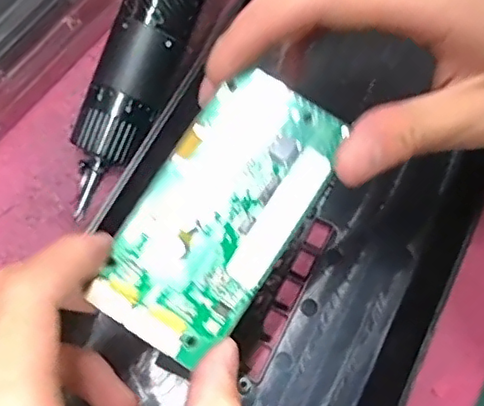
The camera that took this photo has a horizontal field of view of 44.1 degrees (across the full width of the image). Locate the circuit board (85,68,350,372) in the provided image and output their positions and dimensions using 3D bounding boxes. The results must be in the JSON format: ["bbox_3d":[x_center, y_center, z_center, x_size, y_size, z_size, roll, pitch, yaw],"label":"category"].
[{"bbox_3d":[-0.006,0.003,0.197,0.048,0.005,0.094,34,85,5],"label":"circuit board"}]

